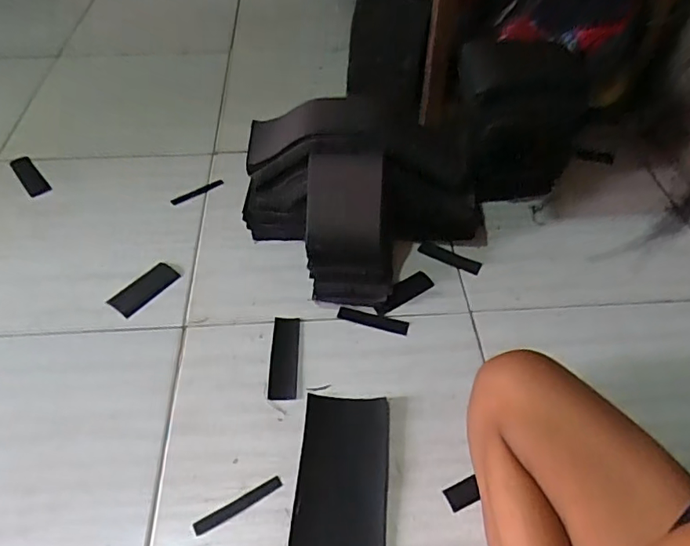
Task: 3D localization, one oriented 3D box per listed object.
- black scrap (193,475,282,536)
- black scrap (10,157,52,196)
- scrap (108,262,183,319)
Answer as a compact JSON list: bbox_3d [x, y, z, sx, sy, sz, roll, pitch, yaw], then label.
[{"bbox_3d":[-0.115,0.251,0.568,0.099,0.004,0.015,-25,53,-20],"label":"black scrap"},{"bbox_3d":[-0.567,-0.176,0.941,0.036,0.006,0.131,-32,56,-25],"label":"black scrap"},{"bbox_3d":[-0.289,0.022,0.758,0.056,0.006,0.097,29,58,33],"label":"scrap"}]

